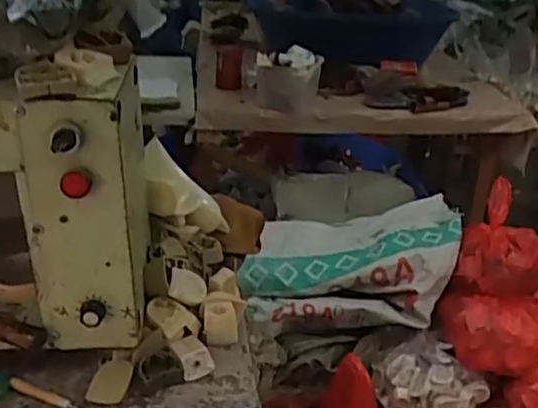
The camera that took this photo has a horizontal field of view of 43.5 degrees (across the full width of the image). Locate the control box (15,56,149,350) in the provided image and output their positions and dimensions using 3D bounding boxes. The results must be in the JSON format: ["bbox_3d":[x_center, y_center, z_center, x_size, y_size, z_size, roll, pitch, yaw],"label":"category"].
[{"bbox_3d":[-0.191,-0.009,0.721,0.119,0.285,0.177,-3,26,-12],"label":"control box"}]

